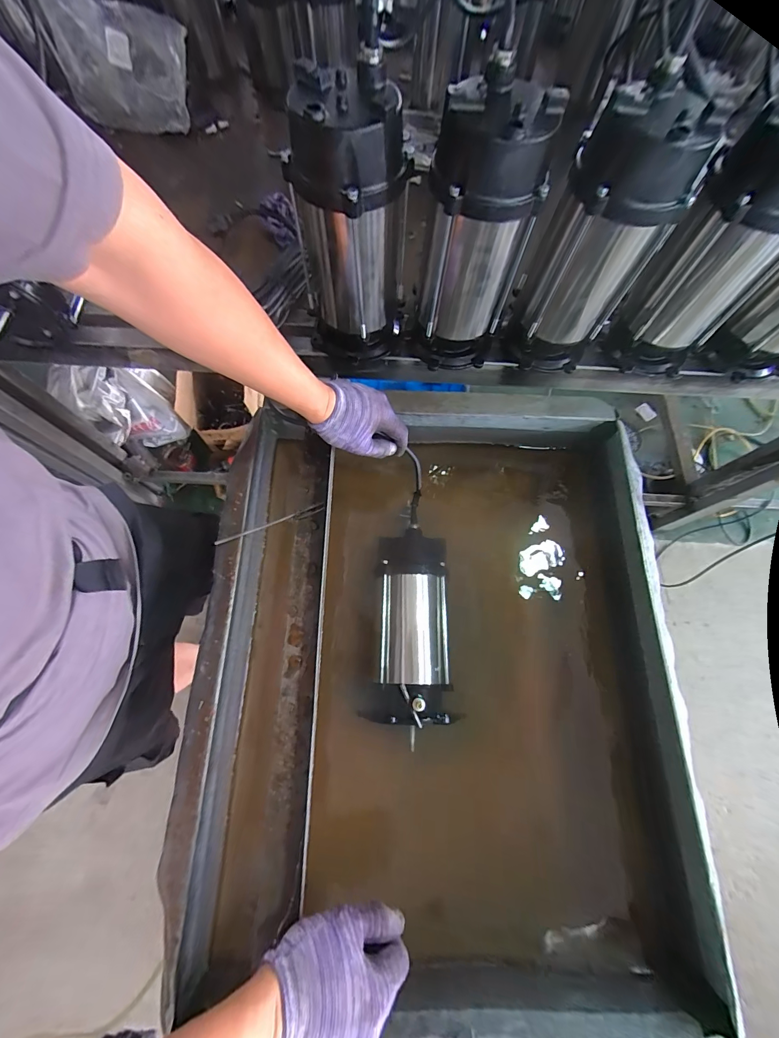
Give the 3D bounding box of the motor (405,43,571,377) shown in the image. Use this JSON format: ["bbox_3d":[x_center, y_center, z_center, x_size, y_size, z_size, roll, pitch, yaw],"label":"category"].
[{"bbox_3d":[0.104,-0.345,0.482,0.124,0.278,0.120,13,71,4],"label":"motor"}]

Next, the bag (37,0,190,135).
[{"bbox_3d":[-0.526,-0.886,0.732,0.239,0.172,0.052,13,37,-2],"label":"bag"}]

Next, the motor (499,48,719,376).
[{"bbox_3d":[0.253,-0.336,0.480,0.125,0.278,0.114,28,73,8],"label":"motor"}]

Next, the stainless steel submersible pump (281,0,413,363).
[{"bbox_3d":[-0.051,-0.355,0.483,0.136,0.282,0.115,-6,71,-3],"label":"stainless steel submersible pump"}]

